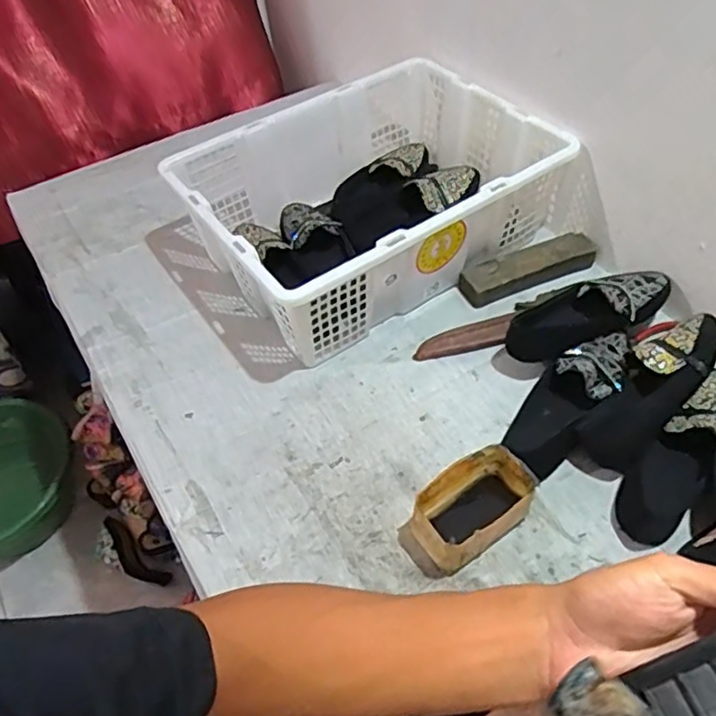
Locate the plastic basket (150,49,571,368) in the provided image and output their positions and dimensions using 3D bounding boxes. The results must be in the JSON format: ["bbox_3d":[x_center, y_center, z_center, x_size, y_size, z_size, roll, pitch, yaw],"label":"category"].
[{"bbox_3d":[0.019,-0.220,0.897,0.460,0.167,0.341,-28,54,-20],"label":"plastic basket"}]

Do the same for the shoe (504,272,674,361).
[{"bbox_3d":[0.287,-0.064,0.783,0.232,0.056,0.082,-16,50,-11],"label":"shoe"}]

